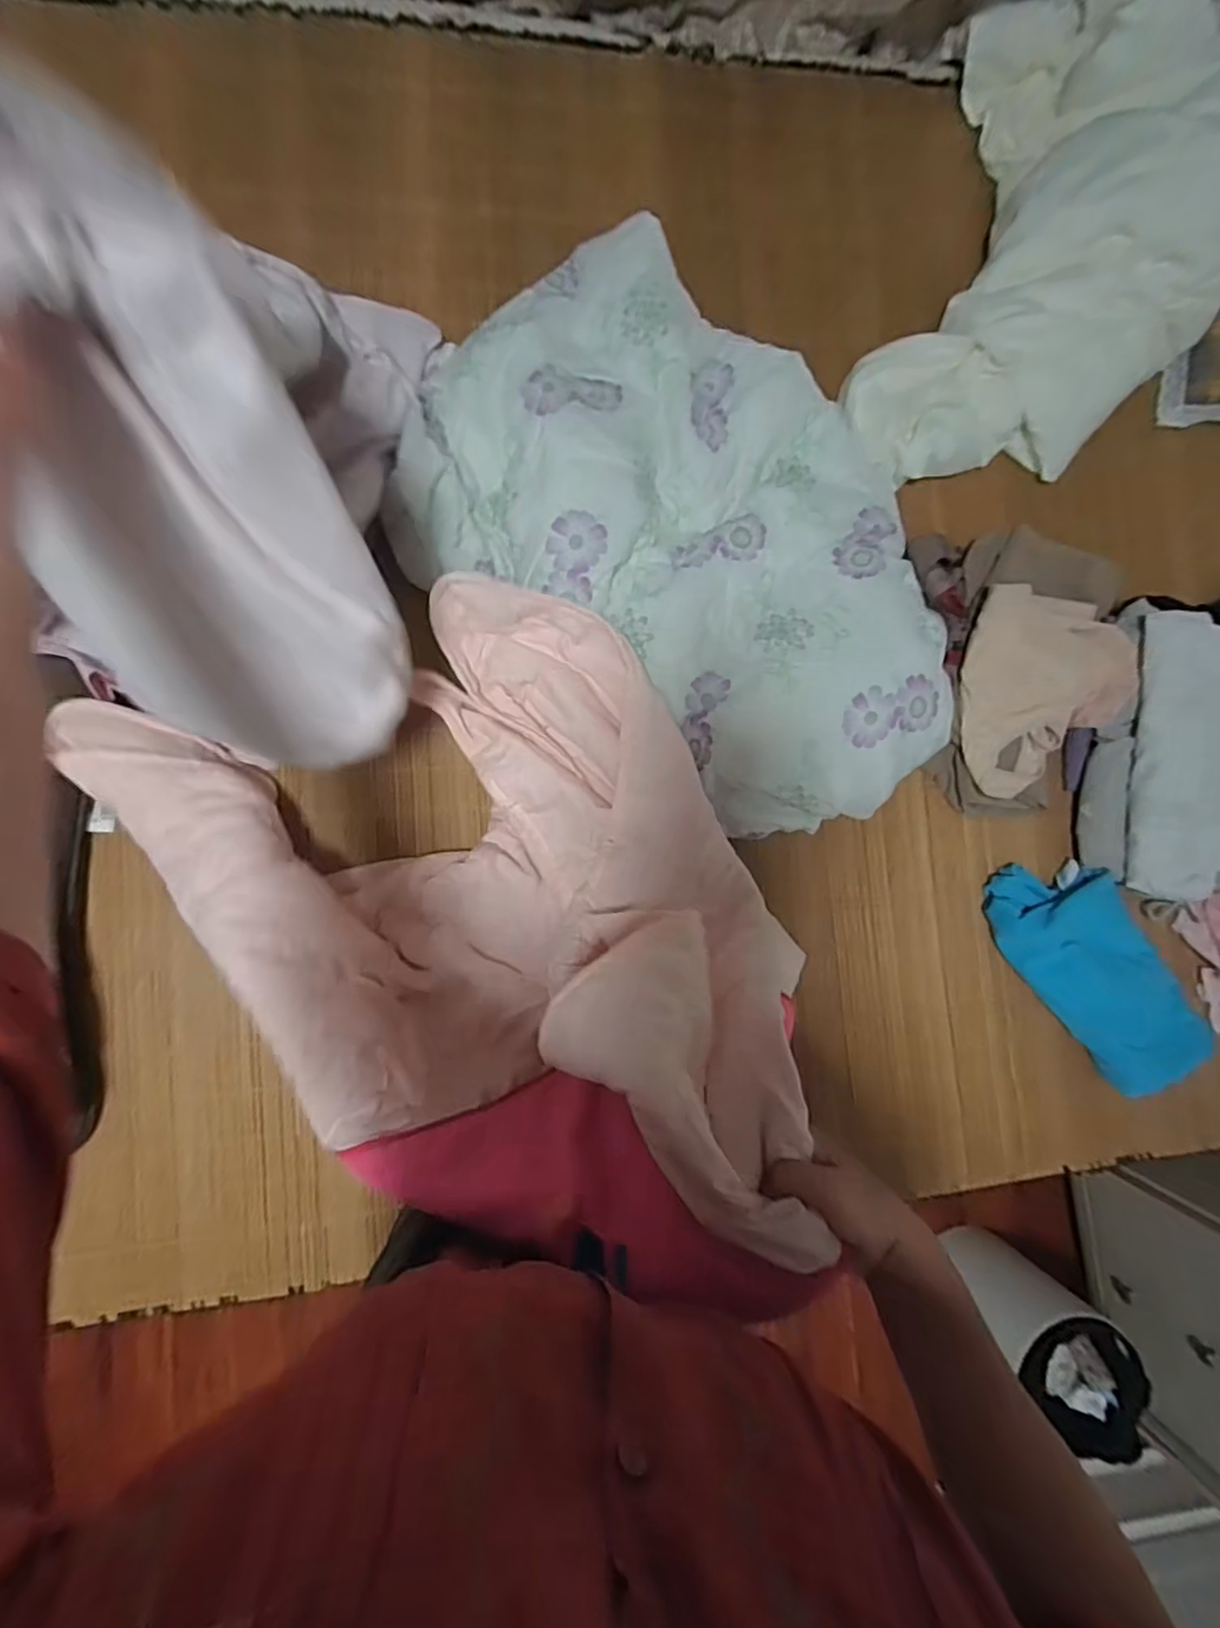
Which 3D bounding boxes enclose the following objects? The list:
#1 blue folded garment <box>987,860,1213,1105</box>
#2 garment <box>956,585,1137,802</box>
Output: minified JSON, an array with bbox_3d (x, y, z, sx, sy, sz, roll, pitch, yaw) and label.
[{"bbox_3d":[0.650,0.212,0.839,0.155,0.048,0.367,-38,94,-8],"label":"blue folded garment"},{"bbox_3d":[0.543,-0.145,0.818,0.220,0.070,0.246,14,86,-8],"label":"garment"}]

